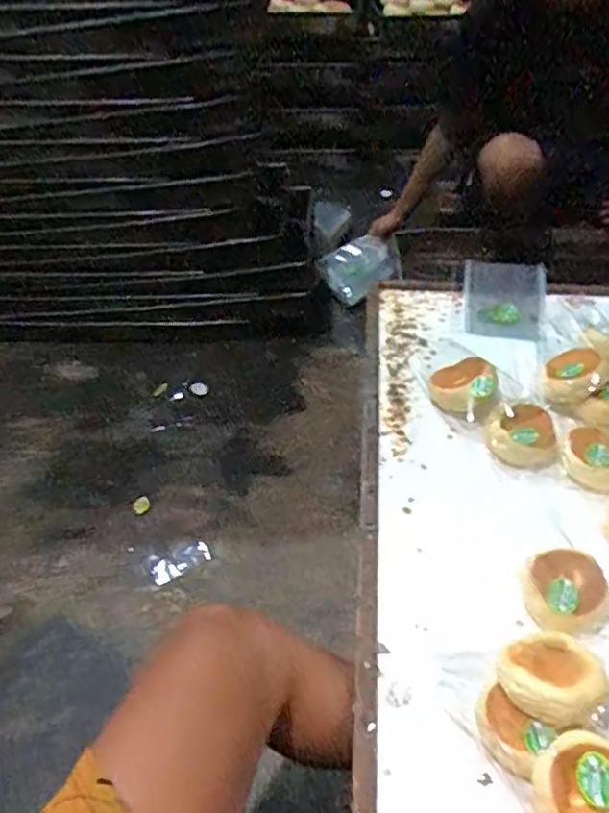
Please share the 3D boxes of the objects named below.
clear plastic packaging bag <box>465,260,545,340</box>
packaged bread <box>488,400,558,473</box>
[{"bbox_3d":[0.335,-0.186,1.054,0.126,0.016,0.222,11,45,13],"label":"clear plastic packaging bag"},{"bbox_3d":[0.287,0.037,0.820,0.095,0.043,0.085,21,48,22],"label":"packaged bread"}]

